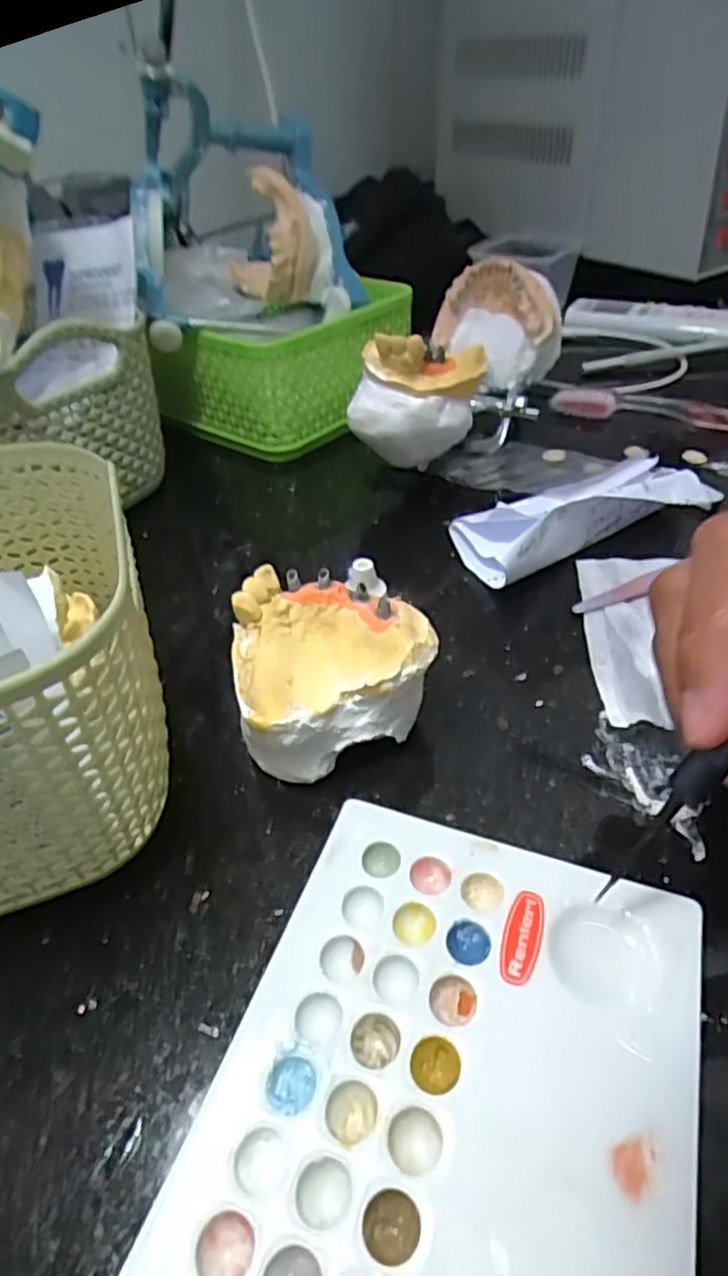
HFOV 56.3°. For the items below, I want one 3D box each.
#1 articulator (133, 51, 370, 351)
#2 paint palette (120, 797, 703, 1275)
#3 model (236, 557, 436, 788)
[{"bbox_3d":[-0.074,-0.242,0.389,0.123,0.114,0.149,-12,42,-10],"label":"articulator"},{"bbox_3d":[0.012,0.106,0.129,0.092,0.011,0.151,11,42,19],"label":"paint palette"},{"bbox_3d":[-0.011,0.011,0.220,0.060,0.045,0.056,-13,42,-10],"label":"model"}]

